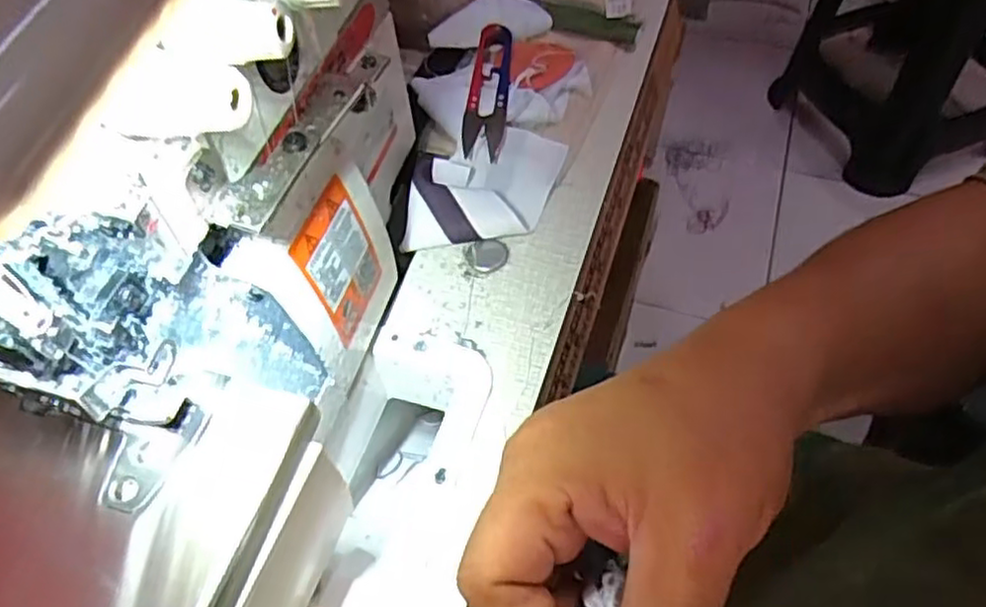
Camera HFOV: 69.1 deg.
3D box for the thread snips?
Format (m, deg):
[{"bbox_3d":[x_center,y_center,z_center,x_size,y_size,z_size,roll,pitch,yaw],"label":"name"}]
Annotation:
[{"bbox_3d":[-0.002,-0.133,0.446,0.025,0.016,0.111,3,55,5],"label":"thread snips"}]

